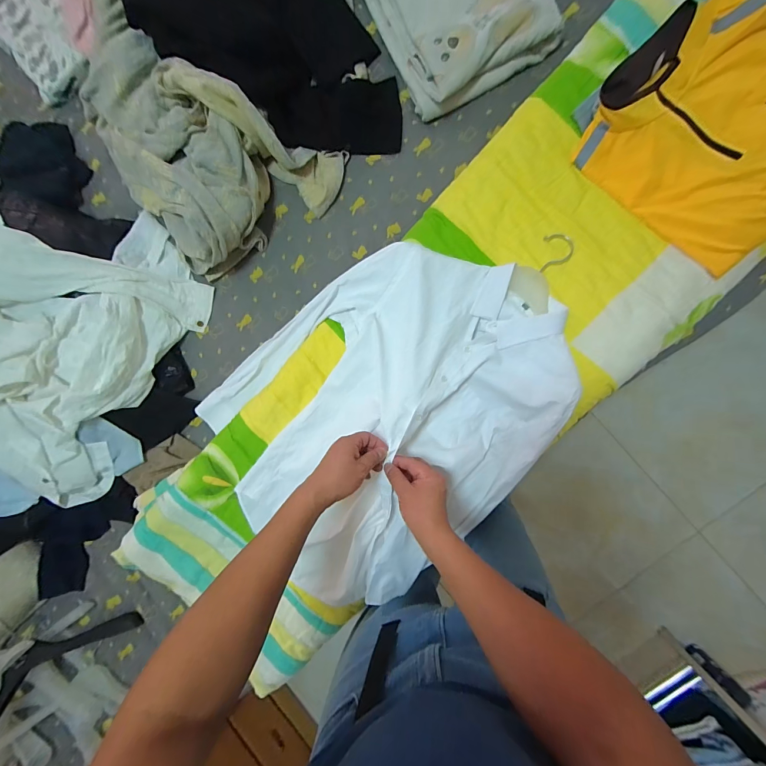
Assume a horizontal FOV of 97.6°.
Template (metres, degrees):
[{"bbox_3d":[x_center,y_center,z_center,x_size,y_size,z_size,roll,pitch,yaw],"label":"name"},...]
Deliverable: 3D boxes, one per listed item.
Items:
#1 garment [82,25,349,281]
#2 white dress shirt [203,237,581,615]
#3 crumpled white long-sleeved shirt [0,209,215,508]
[{"bbox_3d":[-0.421,-0.460,0.707,0.590,0.148,0.362,28,93,6],"label":"garment"},{"bbox_3d":[-0.003,0.041,0.631,0.642,0.187,0.524,-40,86,5],"label":"white dress shirt"},{"bbox_3d":[-0.766,-0.118,0.730,0.551,0.181,0.650,35,94,6],"label":"crumpled white long-sleeved shirt"}]

